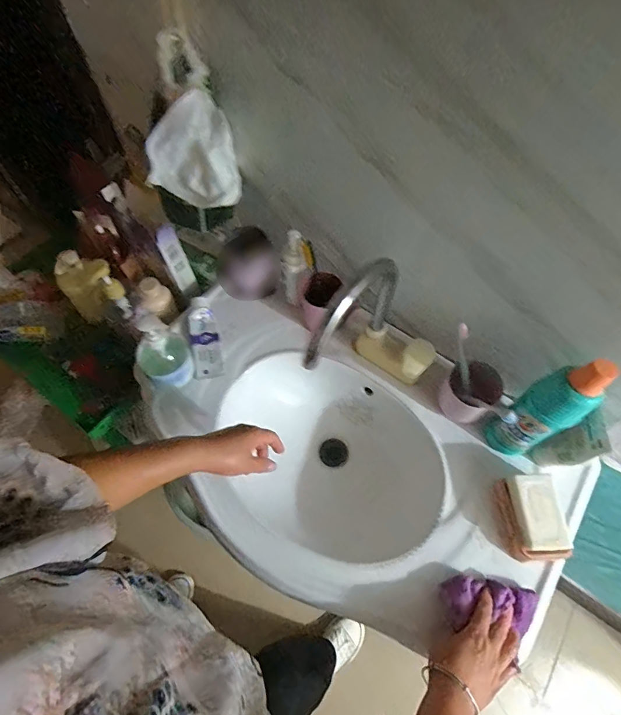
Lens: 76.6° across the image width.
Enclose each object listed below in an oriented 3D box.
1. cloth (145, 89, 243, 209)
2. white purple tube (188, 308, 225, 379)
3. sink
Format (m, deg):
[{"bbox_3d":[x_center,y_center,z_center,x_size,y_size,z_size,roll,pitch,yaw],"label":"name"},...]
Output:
[{"bbox_3d":[-0.156,-0.288,0.562,0.128,0.145,0.048,24,34,-5],"label":"cloth"},{"bbox_3d":[-0.203,-0.026,0.762,0.055,0.033,0.137,-11,75,-7],"label":"white purple tube"},{"bbox_3d":[0.045,0.205,0.743,0.747,0.249,0.405,30,65,15],"label":"sink"}]

